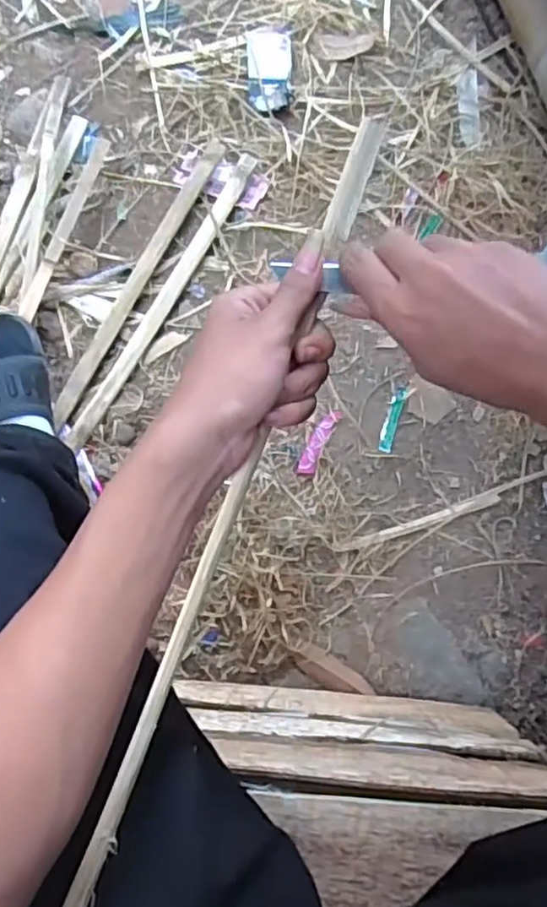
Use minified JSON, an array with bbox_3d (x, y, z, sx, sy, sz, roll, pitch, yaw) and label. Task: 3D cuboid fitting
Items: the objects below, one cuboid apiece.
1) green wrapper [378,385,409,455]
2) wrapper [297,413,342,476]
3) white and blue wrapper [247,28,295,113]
[{"bbox_3d":[0.159,-0.046,0.875,0.019,0.004,0.090,17,81,-1],"label":"green wrapper"},{"bbox_3d":[0.060,-0.015,0.861,0.024,0.007,0.096,27,81,0],"label":"wrapper"},{"bbox_3d":[-0.004,-0.539,0.923,0.063,0.025,0.134,-2,82,-4],"label":"white and blue wrapper"}]

